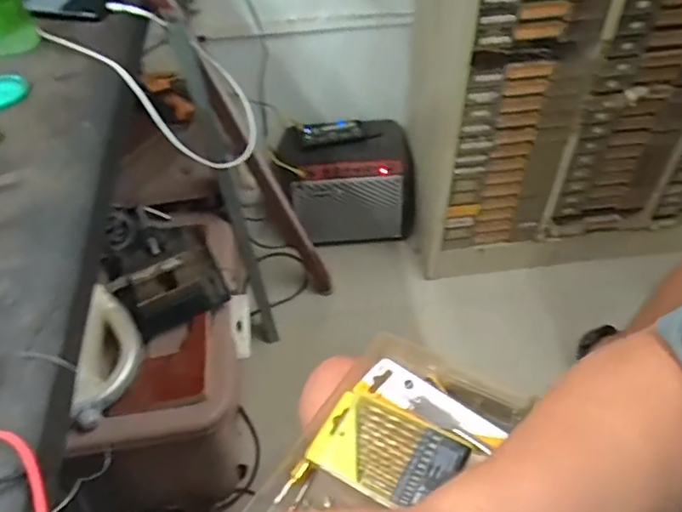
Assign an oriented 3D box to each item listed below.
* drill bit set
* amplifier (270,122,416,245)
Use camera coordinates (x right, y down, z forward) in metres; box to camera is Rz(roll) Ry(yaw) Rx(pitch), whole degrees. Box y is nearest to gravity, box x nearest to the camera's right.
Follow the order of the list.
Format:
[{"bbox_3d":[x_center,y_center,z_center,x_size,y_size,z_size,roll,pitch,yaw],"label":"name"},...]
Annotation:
[{"bbox_3d":[0.038,0.165,0.495,0.129,0.010,0.076,14,53,33],"label":"drill bit set"},{"bbox_3d":[0.012,-0.178,1.454,0.336,0.272,0.139,-7,47,-4],"label":"amplifier"}]

